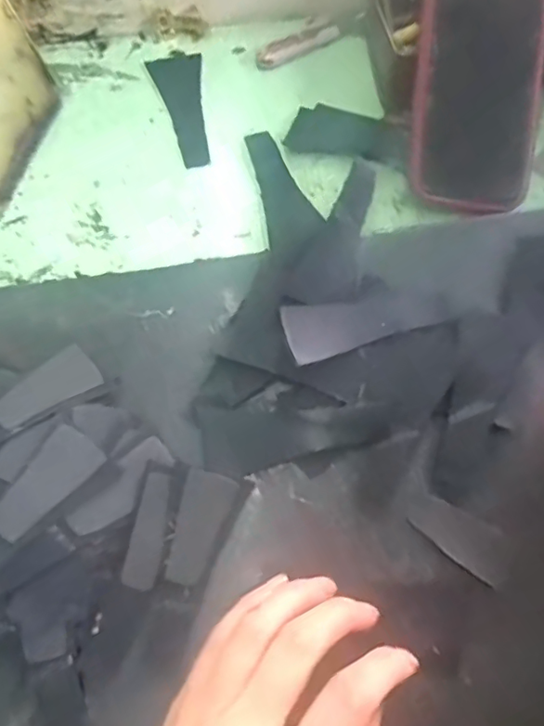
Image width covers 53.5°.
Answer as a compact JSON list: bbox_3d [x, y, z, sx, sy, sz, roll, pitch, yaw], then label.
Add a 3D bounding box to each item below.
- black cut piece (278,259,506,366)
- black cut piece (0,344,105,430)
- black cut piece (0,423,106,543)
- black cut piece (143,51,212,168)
[{"bbox_3d":[0.070,-0.031,0.311,0.127,0.005,0.036,-14,64,-7],"label":"black cut piece"},{"bbox_3d":[-0.120,0.014,0.287,0.026,0.004,0.055,43,58,16],"label":"black cut piece"},{"bbox_3d":[-0.110,0.057,0.260,0.026,0.007,0.055,39,76,13],"label":"black cut piece"},{"bbox_3d":[-0.066,-0.190,0.399,0.037,0.005,0.099,-12,72,-3],"label":"black cut piece"}]

